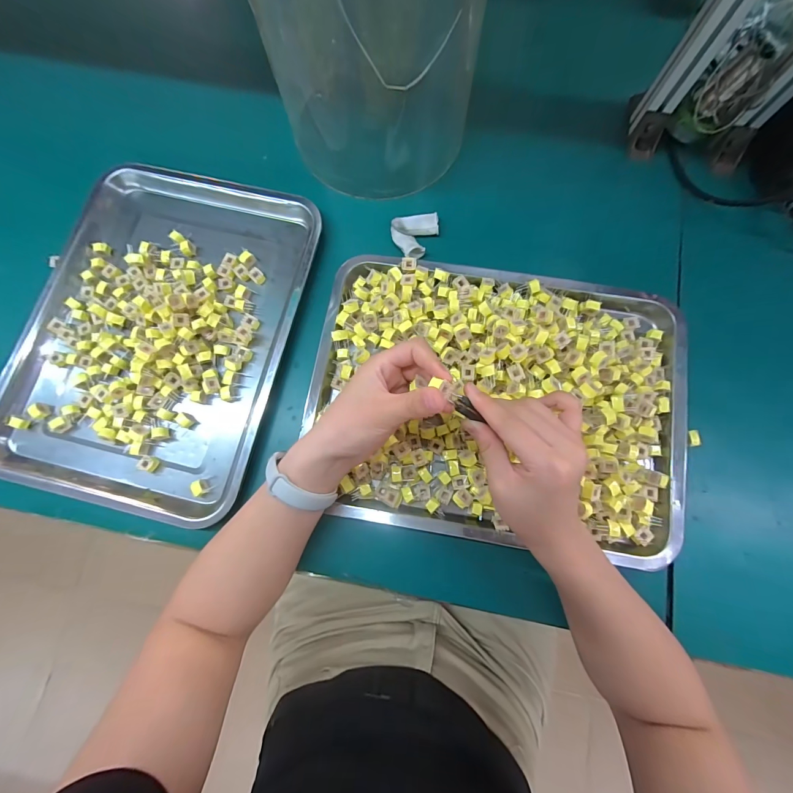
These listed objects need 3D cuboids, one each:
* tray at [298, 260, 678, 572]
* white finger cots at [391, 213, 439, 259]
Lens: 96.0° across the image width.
[{"bbox_3d":[0.104,0.000,0.374,0.387,0.044,0.293,10,79,2],"label":"tray"},{"bbox_3d":[0.023,-0.197,0.437,0.057,0.012,0.056,-3,79,0],"label":"white finger cots"}]

